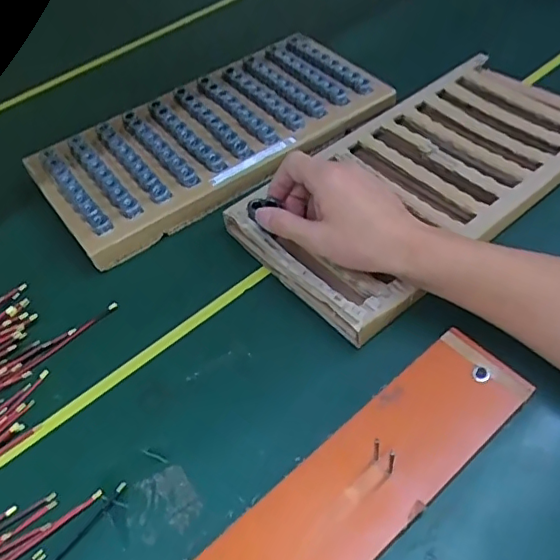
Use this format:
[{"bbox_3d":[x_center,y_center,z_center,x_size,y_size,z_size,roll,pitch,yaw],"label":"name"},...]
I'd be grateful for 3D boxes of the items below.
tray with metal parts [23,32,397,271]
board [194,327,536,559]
[{"bbox_3d":[-0.068,-0.155,0.584,0.355,0.032,0.182,-32,57,-19],"label":"tray with metal parts"},{"bbox_3d":[0.024,0.151,0.343,0.337,0.008,0.069,-36,62,-21],"label":"board"}]

